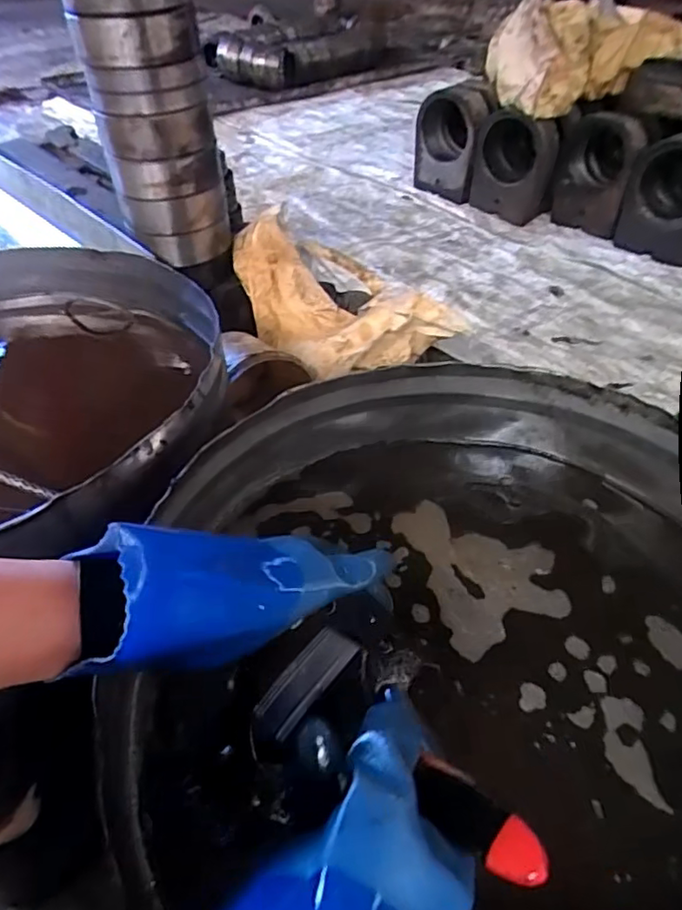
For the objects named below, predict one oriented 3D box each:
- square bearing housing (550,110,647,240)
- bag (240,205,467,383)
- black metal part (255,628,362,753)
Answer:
[{"bbox_3d":[0.622,-0.695,1.463,0.183,0.253,0.149,26,48,25],"label":"square bearing housing"},{"bbox_3d":[-0.008,-0.285,1.059,0.283,0.180,0.367,-17,45,-17],"label":"bag"},{"bbox_3d":[-0.023,0.129,0.334,0.029,0.010,0.072,33,68,31],"label":"black metal part"}]

